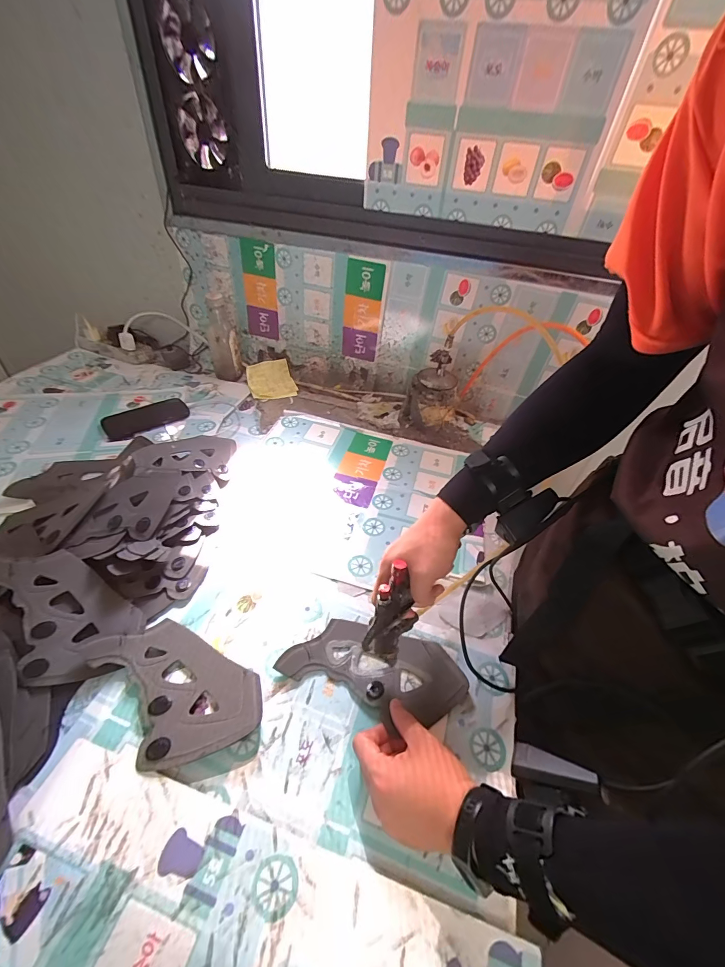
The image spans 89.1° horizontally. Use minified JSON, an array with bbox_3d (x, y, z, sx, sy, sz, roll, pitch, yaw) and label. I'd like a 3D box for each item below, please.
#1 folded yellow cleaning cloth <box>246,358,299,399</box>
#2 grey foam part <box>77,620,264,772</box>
[{"bbox_3d":[-0.237,-0.271,0.954,0.113,0.012,0.124,-12,70,-14],"label":"folded yellow cleaning cloth"},{"bbox_3d":[-0.215,0.232,0.432,0.128,0.027,0.197,-32,54,-32],"label":"grey foam part"}]

